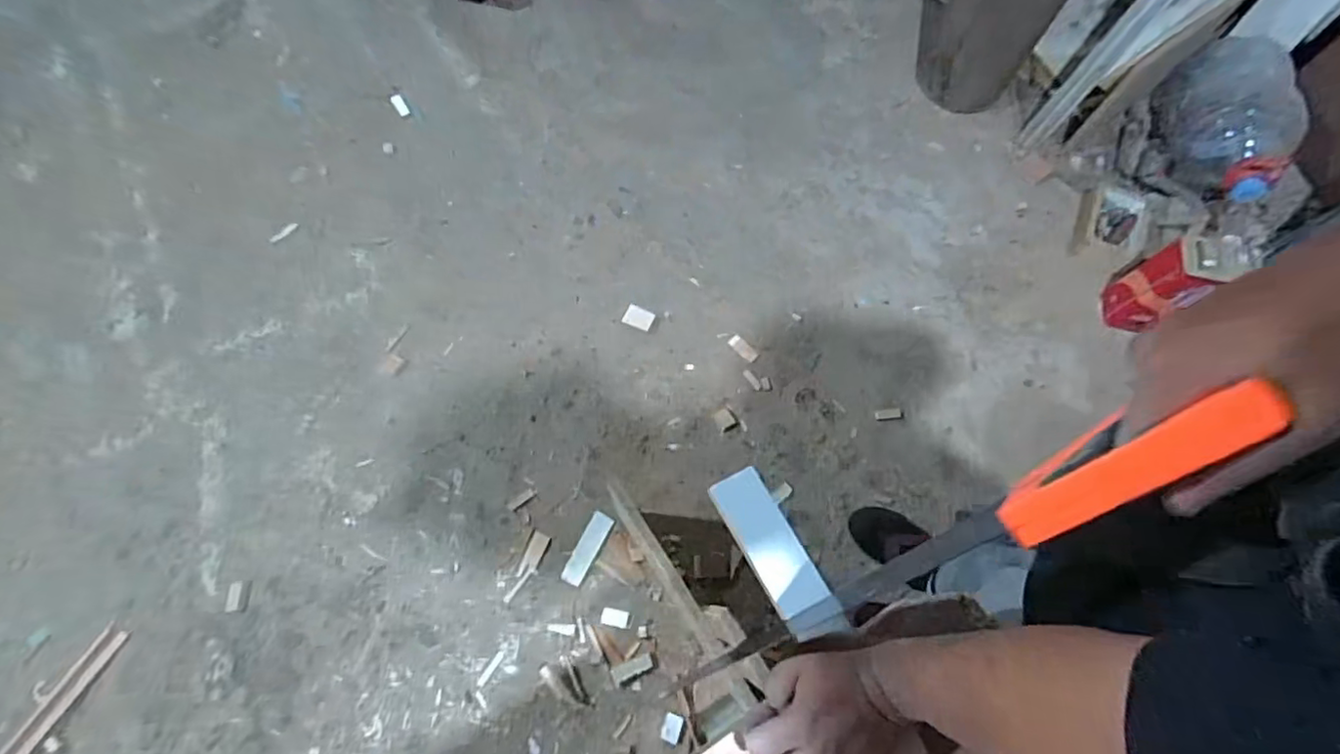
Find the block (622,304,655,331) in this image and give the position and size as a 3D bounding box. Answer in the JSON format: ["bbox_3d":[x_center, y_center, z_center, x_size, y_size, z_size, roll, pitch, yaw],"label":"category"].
[{"bbox_3d":[-0.074,-0.143,1.418,0.068,0.010,0.052,20,71,7],"label":"block"}]

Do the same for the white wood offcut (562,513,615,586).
[{"bbox_3d":[-0.171,0.358,1.245,0.046,0.008,0.151,25,71,9],"label":"white wood offcut"}]

